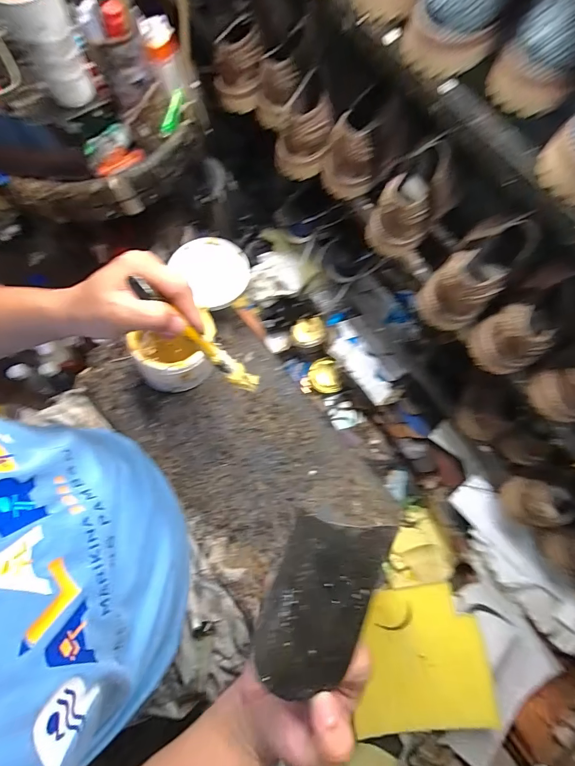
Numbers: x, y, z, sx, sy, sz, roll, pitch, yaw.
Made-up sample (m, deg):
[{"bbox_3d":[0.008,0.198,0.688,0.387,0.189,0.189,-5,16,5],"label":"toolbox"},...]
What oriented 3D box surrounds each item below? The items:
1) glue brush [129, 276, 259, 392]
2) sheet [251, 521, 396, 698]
[{"bbox_3d":[-0.084,-0.040,0.353,0.015,0.159,0.024,18,69,50],"label":"glue brush"},{"bbox_3d":[0.024,0.153,0.256,0.070,0.015,0.119,24,75,7],"label":"sheet"}]

